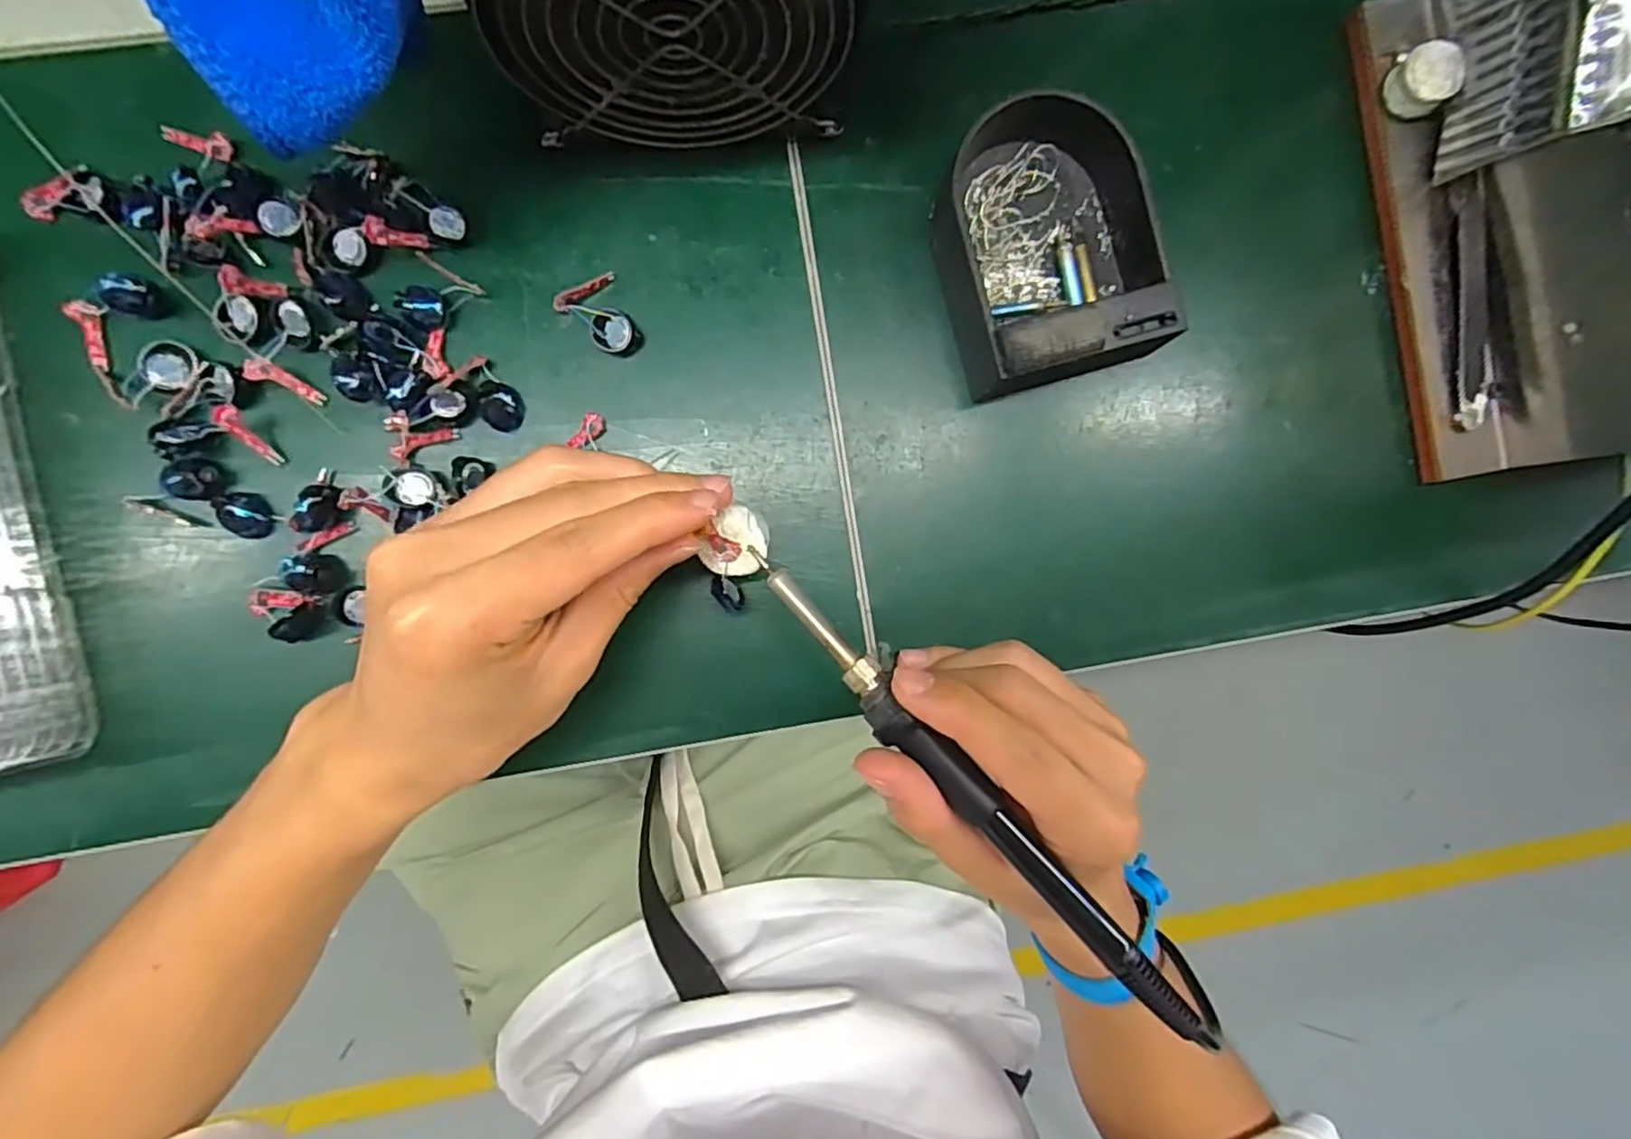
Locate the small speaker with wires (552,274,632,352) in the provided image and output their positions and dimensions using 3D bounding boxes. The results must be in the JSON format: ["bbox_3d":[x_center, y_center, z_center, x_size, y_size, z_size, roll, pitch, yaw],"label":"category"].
[{"bbox_3d":[-0.084,-0.098,0.275,0.024,0.008,0.029,-31,93,-2],"label":"small speaker with wires"}]

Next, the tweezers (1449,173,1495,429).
[{"bbox_3d":[0.270,-0.109,0.288,0.014,0.012,0.101,-4,92,-4],"label":"tweezers"}]

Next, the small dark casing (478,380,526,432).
[{"bbox_3d":[-0.122,-0.064,0.271,0.015,0.009,0.019,-16,92,-3],"label":"small dark casing"}]

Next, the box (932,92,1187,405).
[{"bbox_3d":[0.089,-0.128,0.270,0.085,0.036,0.112,-17,92,-3],"label":"box"}]

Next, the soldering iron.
[{"bbox_3d":[0.048,0.073,0.235,0.015,0.017,0.206,-43,83,-2],"label":"soldering iron"}]

